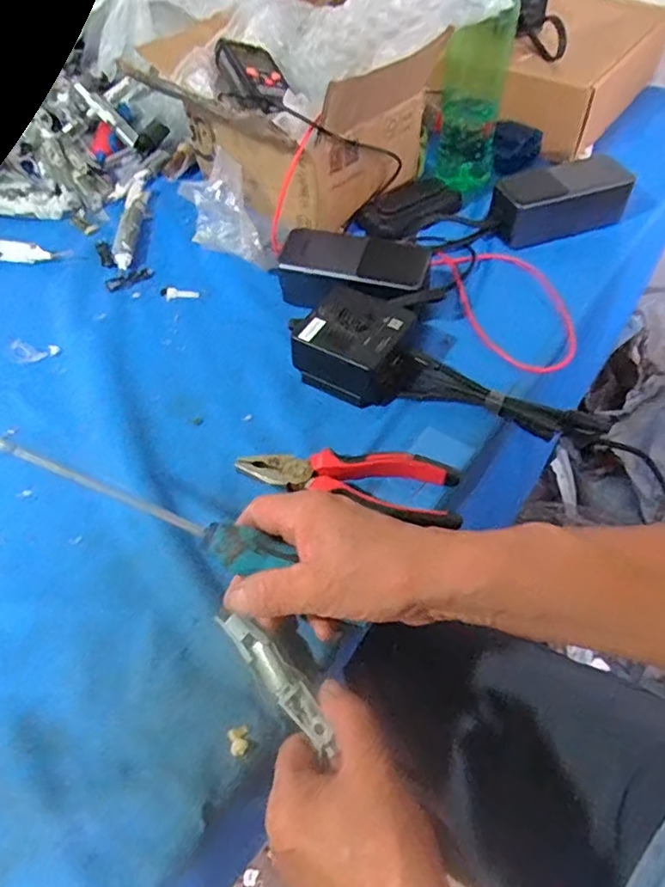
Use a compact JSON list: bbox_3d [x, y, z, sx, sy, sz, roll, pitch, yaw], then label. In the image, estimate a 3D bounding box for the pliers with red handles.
[{"bbox_3d":[0.013,0.024,0.428,0.153,0.021,0.052,9,55,10],"label":"pliers with red handles"}]

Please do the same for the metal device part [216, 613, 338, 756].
[{"bbox_3d":[-0.031,0.133,0.340,0.019,0.014,0.096,-37,67,-21],"label":"metal device part"}]

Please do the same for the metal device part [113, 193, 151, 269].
[{"bbox_3d":[-0.213,-0.232,0.632,0.024,0.014,0.136,-2,54,2],"label":"metal device part"}]

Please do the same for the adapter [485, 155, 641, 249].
[{"bbox_3d":[0.220,-0.235,0.588,0.138,0.049,0.060,-20,56,-11],"label":"adapter"}]

